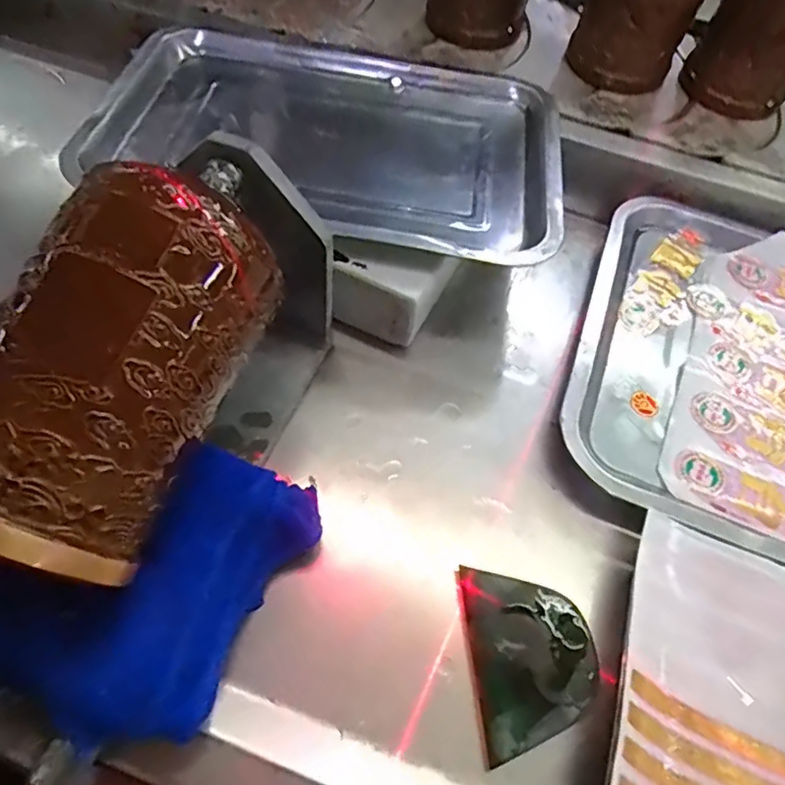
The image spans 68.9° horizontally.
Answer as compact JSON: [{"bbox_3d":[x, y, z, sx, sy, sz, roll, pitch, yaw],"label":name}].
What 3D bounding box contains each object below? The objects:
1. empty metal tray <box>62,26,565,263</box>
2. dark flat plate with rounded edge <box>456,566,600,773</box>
[{"bbox_3d":[-0.036,-0.174,0.393,0.299,0.029,0.197,13,58,2],"label":"empty metal tray"},{"bbox_3d":[0.066,0.124,0.272,0.058,0.005,0.079,-5,61,-3],"label":"dark flat plate with rounded edge"}]

